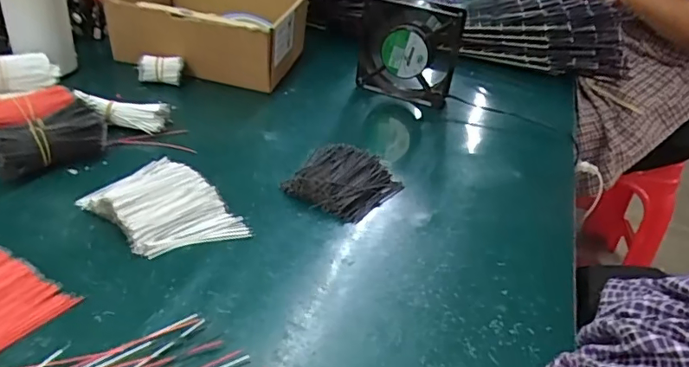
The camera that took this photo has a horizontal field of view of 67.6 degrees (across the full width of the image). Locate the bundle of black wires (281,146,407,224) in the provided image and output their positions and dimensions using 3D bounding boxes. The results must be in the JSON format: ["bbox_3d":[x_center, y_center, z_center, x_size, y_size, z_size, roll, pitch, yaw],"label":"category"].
[{"bbox_3d":[-0.001,-0.006,0.497,0.099,0.019,0.097,19,34,19],"label":"bundle of black wires"}]

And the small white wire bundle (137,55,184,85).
[{"bbox_3d":[-0.226,-0.140,0.635,0.055,0.034,0.023,8,32,2],"label":"small white wire bundle"}]

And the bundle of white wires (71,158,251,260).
[{"bbox_3d":[-0.151,0.018,0.434,0.128,0.019,0.090,28,38,30],"label":"bundle of white wires"}]

